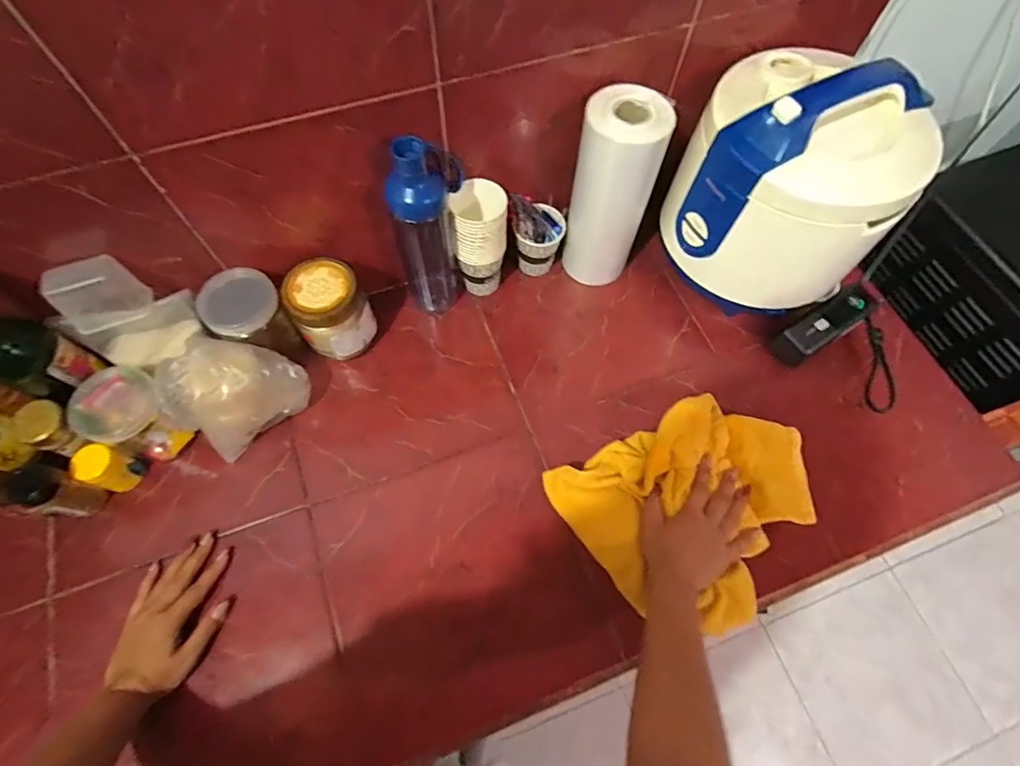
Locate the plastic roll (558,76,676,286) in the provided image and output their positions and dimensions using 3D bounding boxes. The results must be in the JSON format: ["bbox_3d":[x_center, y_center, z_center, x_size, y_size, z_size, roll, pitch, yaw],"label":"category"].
[{"bbox_3d":[0.136,-0.252,0.671,0.103,0.255,0.095,18,66,6],"label":"plastic roll"}]

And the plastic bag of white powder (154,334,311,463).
[{"bbox_3d":[-0.341,0.009,0.618,0.147,0.130,0.089,-40,73,-18],"label":"plastic bag of white powder"}]

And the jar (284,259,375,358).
[{"bbox_3d":[-0.242,-0.095,0.670,0.089,0.125,0.094,1,66,-1],"label":"jar"}]

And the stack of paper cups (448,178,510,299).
[{"bbox_3d":[-0.042,-0.195,0.698,0.078,0.165,0.075,-7,66,-5],"label":"stack of paper cups"}]

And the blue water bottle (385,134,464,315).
[{"bbox_3d":[-0.103,-0.194,0.642,0.088,0.270,0.071,-5,66,-4],"label":"blue water bottle"}]

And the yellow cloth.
[{"bbox_3d":[0.240,0.149,0.600,0.317,0.049,0.242,-24,69,-12],"label":"yellow cloth"}]

